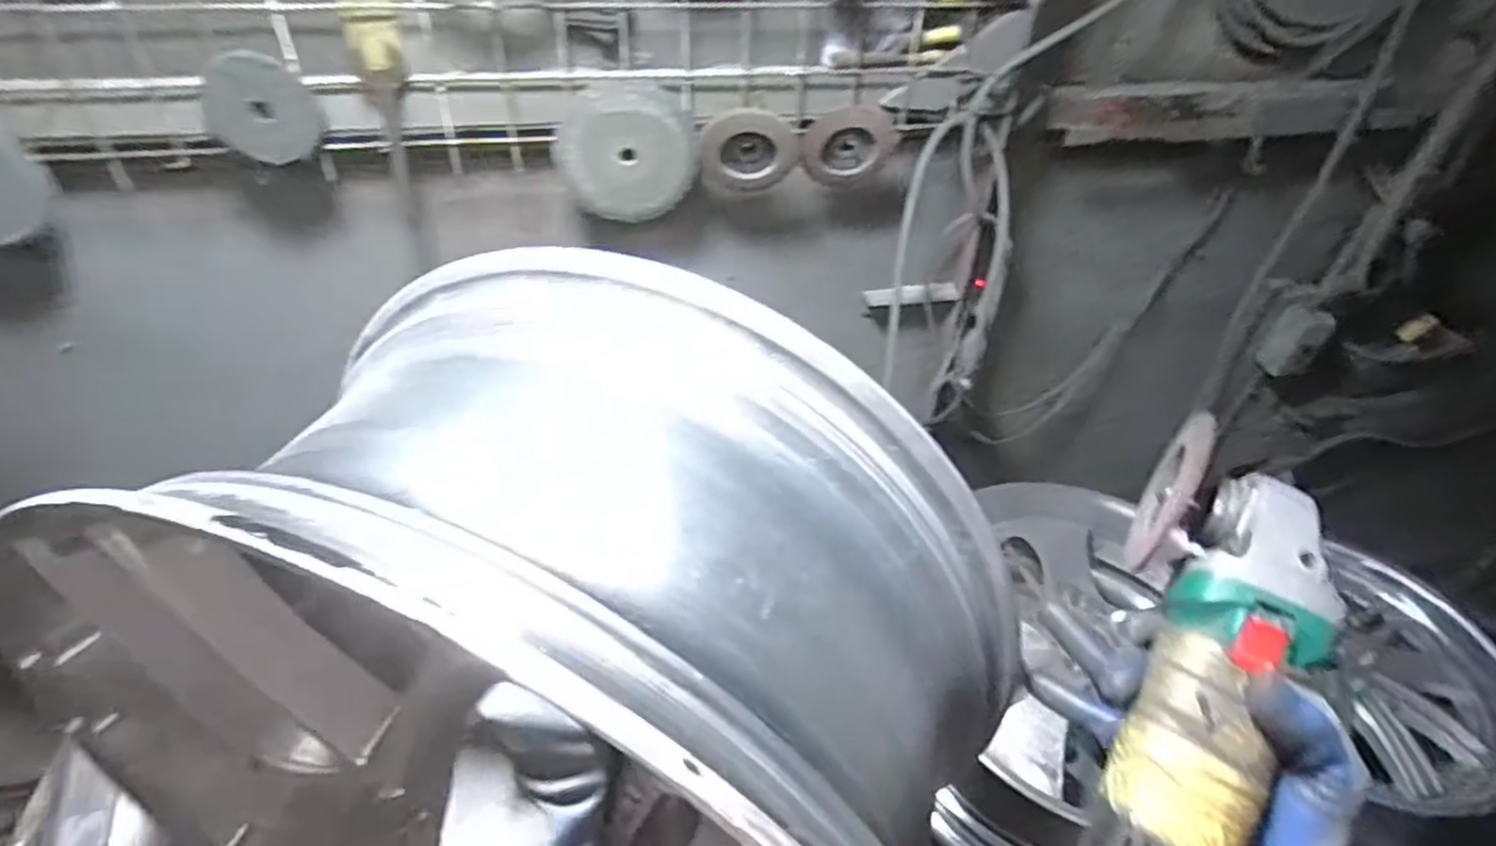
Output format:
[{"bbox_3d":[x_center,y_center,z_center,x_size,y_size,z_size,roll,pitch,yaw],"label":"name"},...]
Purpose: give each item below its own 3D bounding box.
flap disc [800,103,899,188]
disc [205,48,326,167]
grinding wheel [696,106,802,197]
[{"bbox_3d":[0.099,-0.269,0.714,0.094,0.074,0.020,-8,38,-11],"label":"flap disc"},{"bbox_3d":[-0.395,-0.256,0.600,0.081,0.080,0.012,26,20,-40],"label":"disc"},{"bbox_3d":[0.001,-0.256,0.693,0.090,0.078,0.019,-3,37,-6],"label":"grinding wheel"}]

